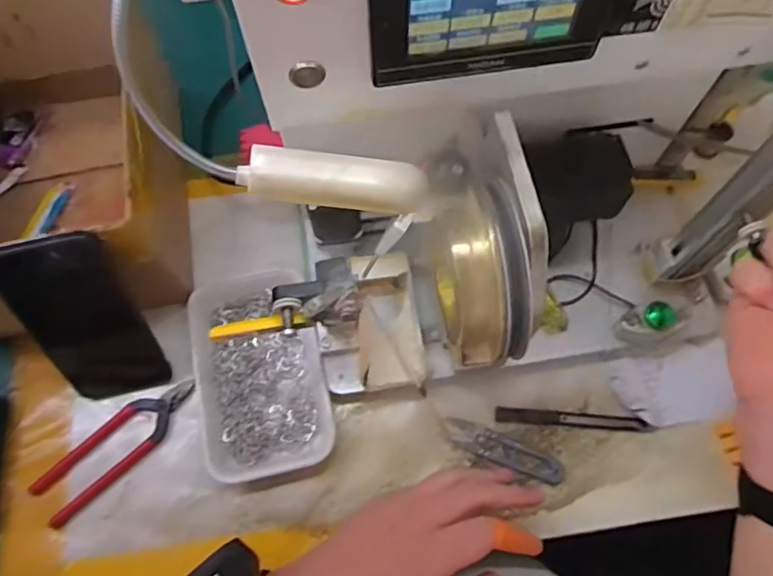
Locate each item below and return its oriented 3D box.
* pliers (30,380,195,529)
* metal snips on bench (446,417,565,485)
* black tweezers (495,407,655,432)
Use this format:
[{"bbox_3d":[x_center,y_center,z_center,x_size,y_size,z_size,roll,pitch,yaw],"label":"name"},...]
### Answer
[{"bbox_3d":[-0.219,0.127,0.474,0.044,0.005,0.141,42,74,16],"label":"pliers"},{"bbox_3d":[0.096,0.131,0.467,0.098,0.014,0.023,23,69,10],"label":"metal snips on bench"},{"bbox_3d":[0.154,0.109,0.480,0.123,0.011,0.013,4,67,2],"label":"black tweezers"}]

